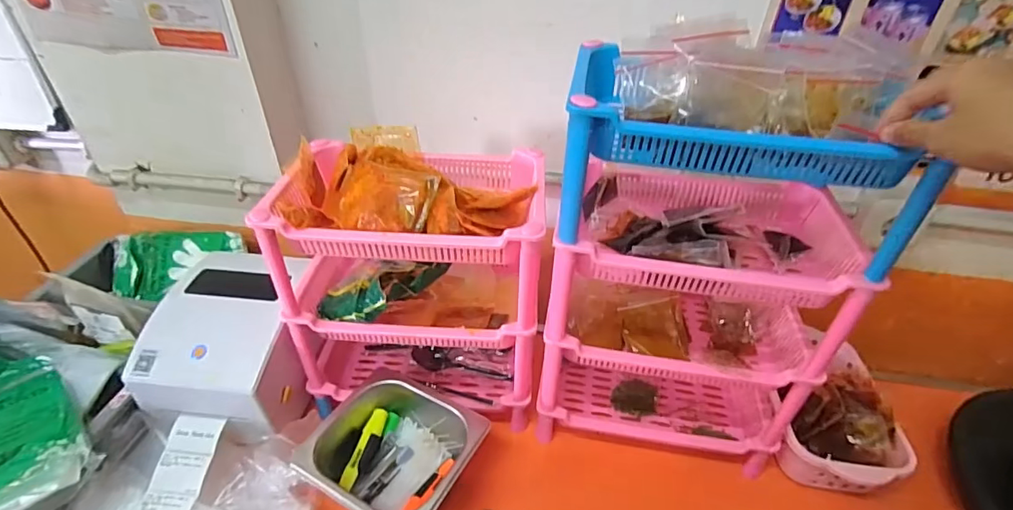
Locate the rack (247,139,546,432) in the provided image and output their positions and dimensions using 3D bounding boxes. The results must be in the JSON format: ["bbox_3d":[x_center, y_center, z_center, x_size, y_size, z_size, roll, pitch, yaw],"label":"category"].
[{"bbox_3d":[-0.110,0.039,0.670,0.317,0.347,0.228,1,37,-1],"label":"rack"}]

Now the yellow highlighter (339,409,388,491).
[{"bbox_3d":[-0.177,0.240,0.608,0.022,0.011,0.100,12,53,14],"label":"yellow highlighter"}]

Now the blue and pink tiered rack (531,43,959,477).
[{"bbox_3d":[0.205,0.033,0.579,0.297,0.457,0.187,5,38,4],"label":"blue and pink tiered rack"}]

